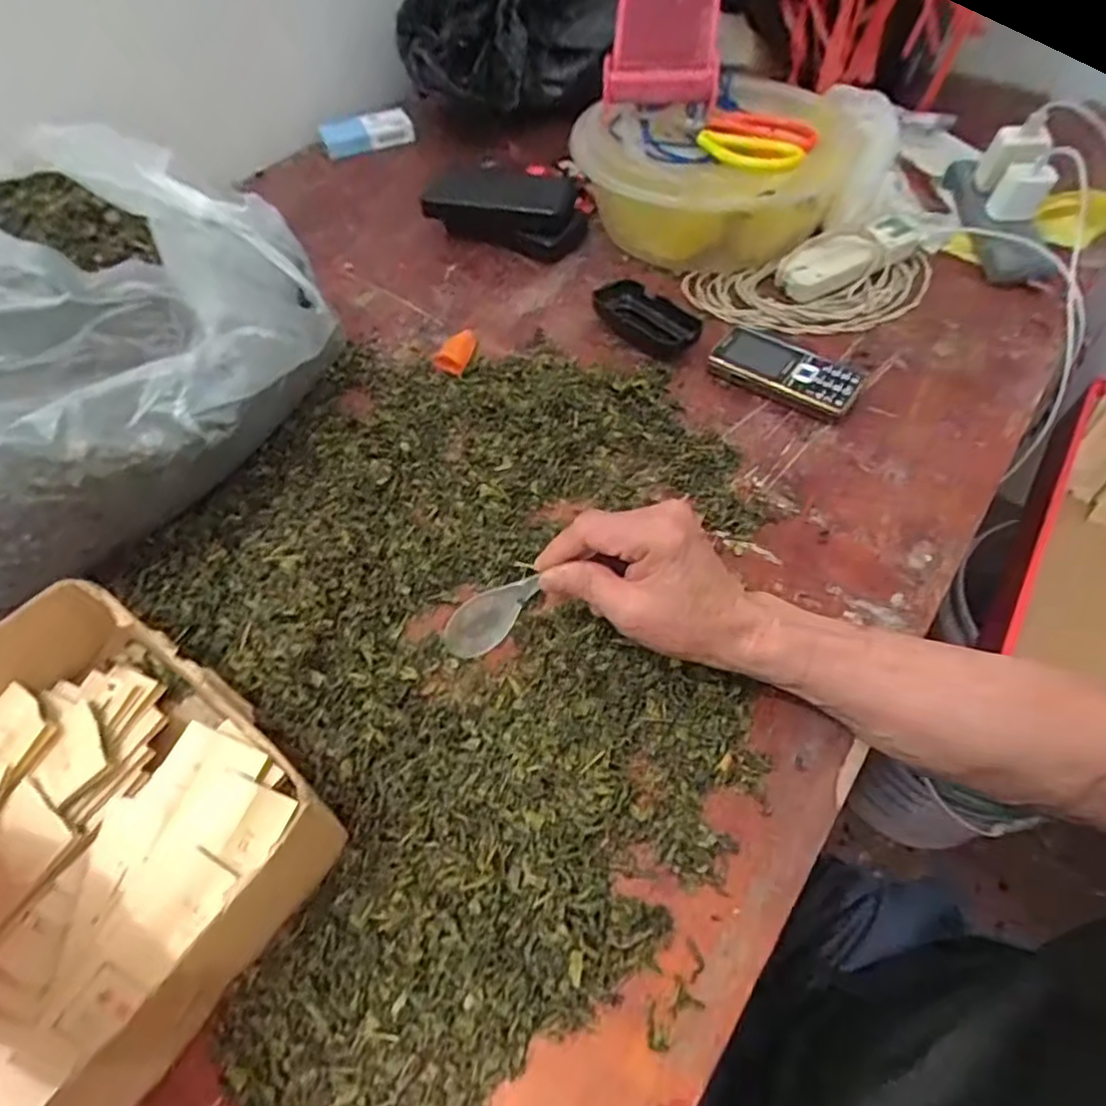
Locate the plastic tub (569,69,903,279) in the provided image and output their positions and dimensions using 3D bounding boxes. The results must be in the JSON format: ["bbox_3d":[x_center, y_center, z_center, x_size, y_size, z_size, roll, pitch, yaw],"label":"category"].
[{"bbox_3d":[0.178,-0.396,0.704,0.279,0.106,0.264,0,52,0],"label":"plastic tub"}]

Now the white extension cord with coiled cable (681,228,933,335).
[{"bbox_3d":[0.255,-0.266,0.641,0.244,0.049,0.115,2,54,3],"label":"white extension cord with coiled cable"}]

